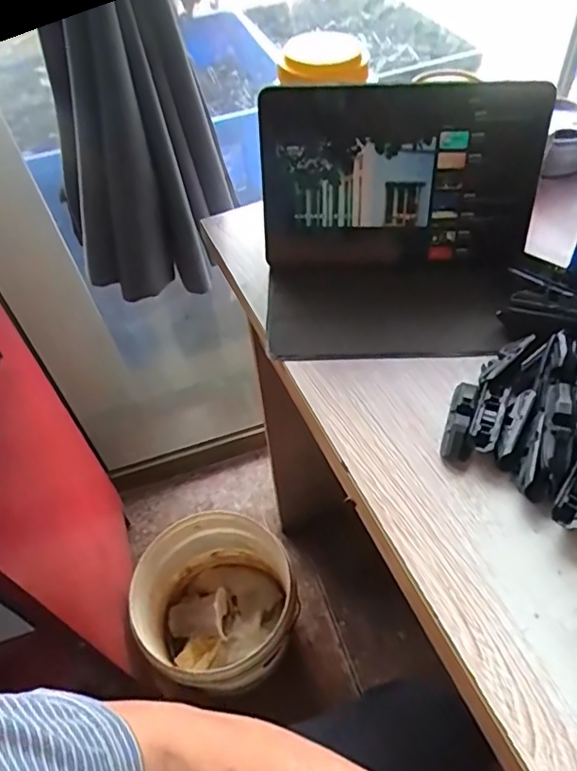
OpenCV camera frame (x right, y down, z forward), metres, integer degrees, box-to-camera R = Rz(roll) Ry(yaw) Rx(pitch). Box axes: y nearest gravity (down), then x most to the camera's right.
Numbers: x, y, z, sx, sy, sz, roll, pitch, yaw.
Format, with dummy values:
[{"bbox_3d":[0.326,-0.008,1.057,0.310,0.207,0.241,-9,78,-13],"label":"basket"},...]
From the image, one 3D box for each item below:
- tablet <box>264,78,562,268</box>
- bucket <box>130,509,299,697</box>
[{"bbox_3d":[0.102,-0.193,0.533,0.253,0.160,0.014,2,32,8],"label":"tablet"},{"bbox_3d":[-0.113,0.384,1.001,0.250,0.264,0.235,-2,51,3],"label":"bucket"}]

